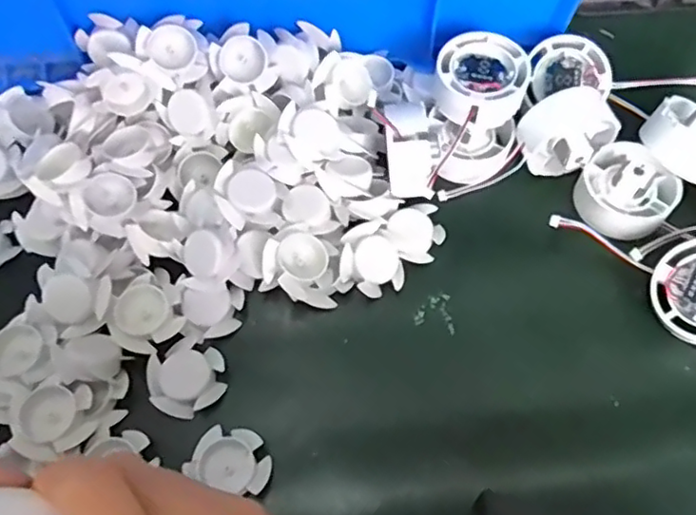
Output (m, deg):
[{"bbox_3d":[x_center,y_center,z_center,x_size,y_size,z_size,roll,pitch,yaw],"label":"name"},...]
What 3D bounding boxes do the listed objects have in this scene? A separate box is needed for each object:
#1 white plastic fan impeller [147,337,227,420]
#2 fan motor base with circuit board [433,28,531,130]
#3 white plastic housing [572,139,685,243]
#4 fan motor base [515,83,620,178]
[{"bbox_3d":[-0.085,0.064,0.332,0.039,0.012,0.037,0,65,0],"label":"white plastic fan impeller"},{"bbox_3d":[0.079,-0.105,0.373,0.052,0.022,0.058,11,66,5],"label":"fan motor base with circuit board"},{"bbox_3d":[0.166,-0.041,0.370,0.053,0.029,0.054,0,65,0],"label":"white plastic housing"},{"bbox_3d":[0.129,-0.072,0.378,0.048,0.051,0.042,-39,71,-16],"label":"fan motor base"}]

